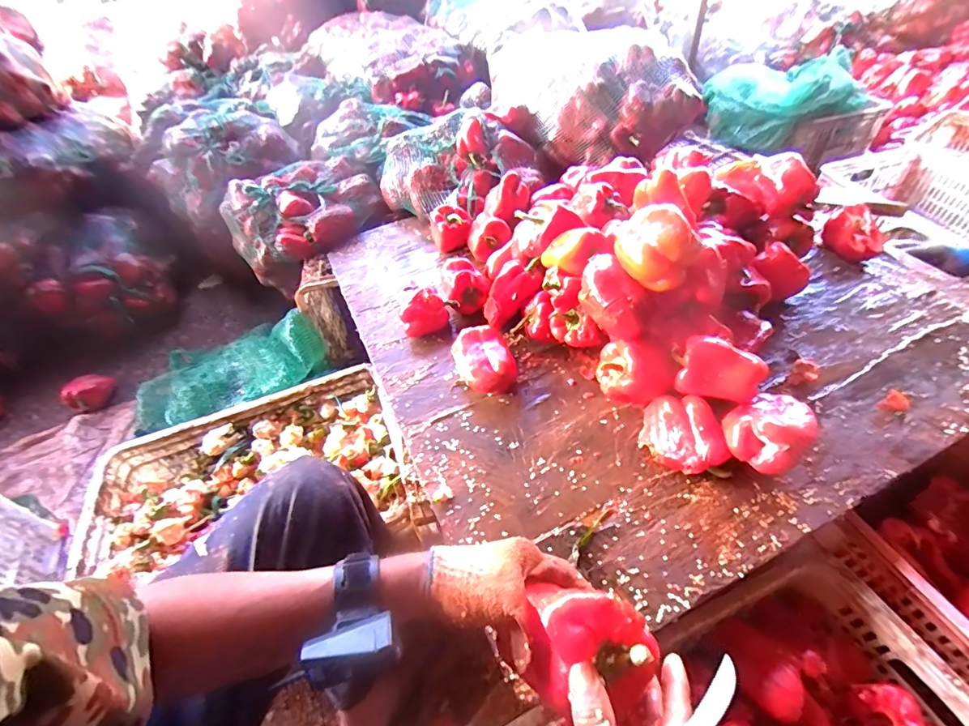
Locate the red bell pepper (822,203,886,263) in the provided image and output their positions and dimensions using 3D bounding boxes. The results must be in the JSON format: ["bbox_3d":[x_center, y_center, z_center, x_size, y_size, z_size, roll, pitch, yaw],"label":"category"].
[{"bbox_3d":[0.715,-0.250,0.871,0.103,0.056,0.103,34,59,32],"label":"red bell pepper"}]

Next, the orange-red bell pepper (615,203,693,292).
[{"bbox_3d":[0.228,-0.156,0.607,0.101,0.081,0.077,11,50,16],"label":"orange-red bell pepper"}]

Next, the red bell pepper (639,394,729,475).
[{"bbox_3d":[0.260,0.096,0.596,0.096,0.069,0.095,8,49,14],"label":"red bell pepper"}]

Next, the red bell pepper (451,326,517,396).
[{"bbox_3d":[-0.001,0.001,0.722,0.087,0.060,0.110,-12,47,-4],"label":"red bell pepper"}]

